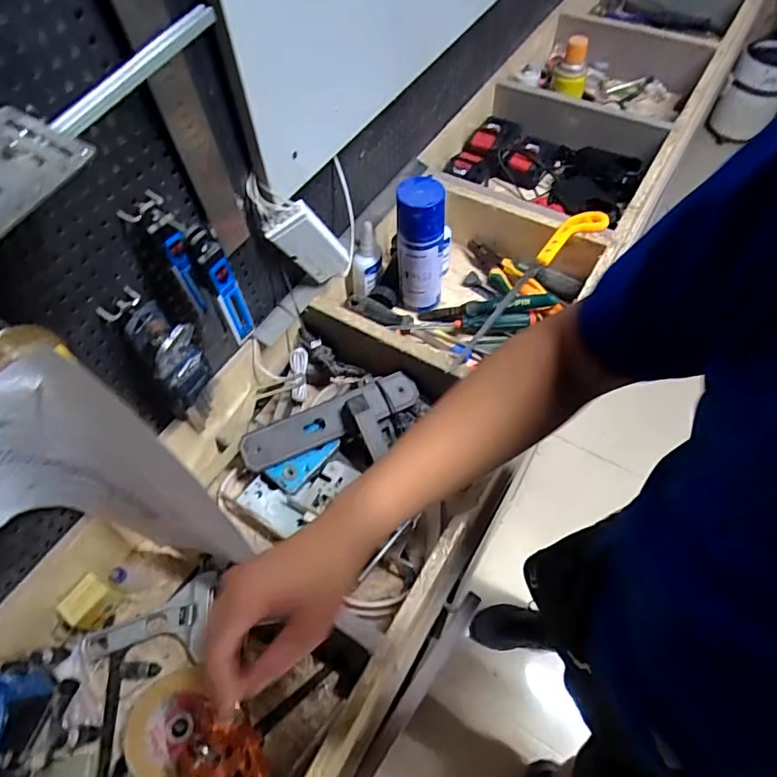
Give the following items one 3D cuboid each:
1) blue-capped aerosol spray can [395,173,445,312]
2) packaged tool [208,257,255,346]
[{"bbox_3d":[0.047,-0.199,0.726,0.064,0.191,0.060,-1,58,2],"label":"blue-capped aerosol spray can"},{"bbox_3d":[-0.144,-0.081,0.472,0.006,0.098,0.023,32,65,21],"label":"packaged tool"}]

